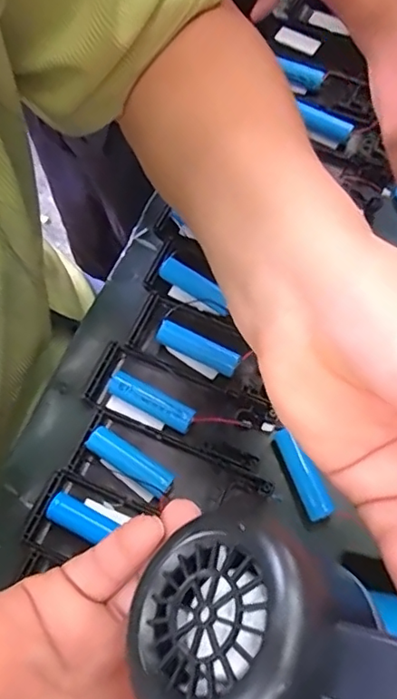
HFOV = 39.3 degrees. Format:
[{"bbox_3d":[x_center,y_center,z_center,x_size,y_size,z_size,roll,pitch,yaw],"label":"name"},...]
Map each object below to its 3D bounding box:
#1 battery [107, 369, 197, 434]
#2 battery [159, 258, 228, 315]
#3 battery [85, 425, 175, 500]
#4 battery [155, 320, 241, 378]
[{"bbox_3d":[-0.026,0.030,0.308,0.050,0.016,0.015,27,67,12],"label":"battery"},{"bbox_3d":[-0.002,-0.038,0.339,0.048,0.012,0.012,33,69,15],"label":"battery"},{"bbox_3d":[-0.036,0.060,0.294,0.049,0.013,0.014,31,68,14],"label":"battery"},{"bbox_3d":[-0.001,0.000,0.321,0.049,0.011,0.013,26,67,12],"label":"battery"}]

